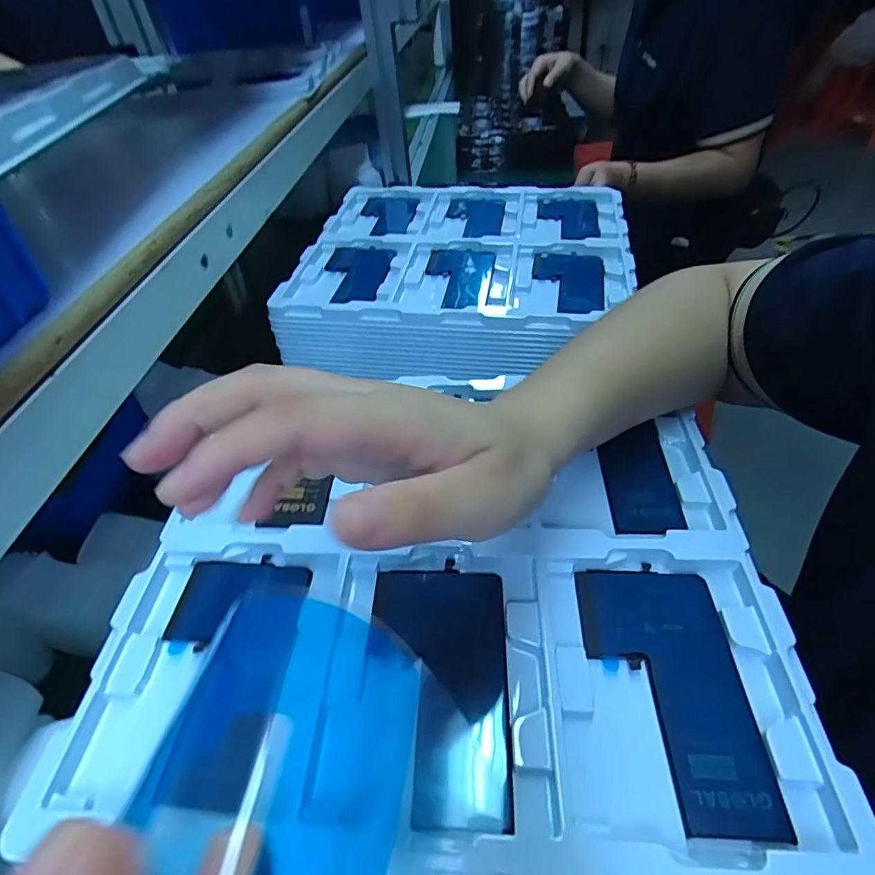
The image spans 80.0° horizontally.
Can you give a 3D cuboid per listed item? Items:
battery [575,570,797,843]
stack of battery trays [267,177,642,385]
[{"bbox_3d":[0.104,0.109,0.231,0.064,0.004,0.110,-3,45,0],"label":"battery"},{"bbox_3d":[0.027,-0.168,0.535,0.315,0.062,0.304,5,46,8],"label":"stack of battery trays"}]

